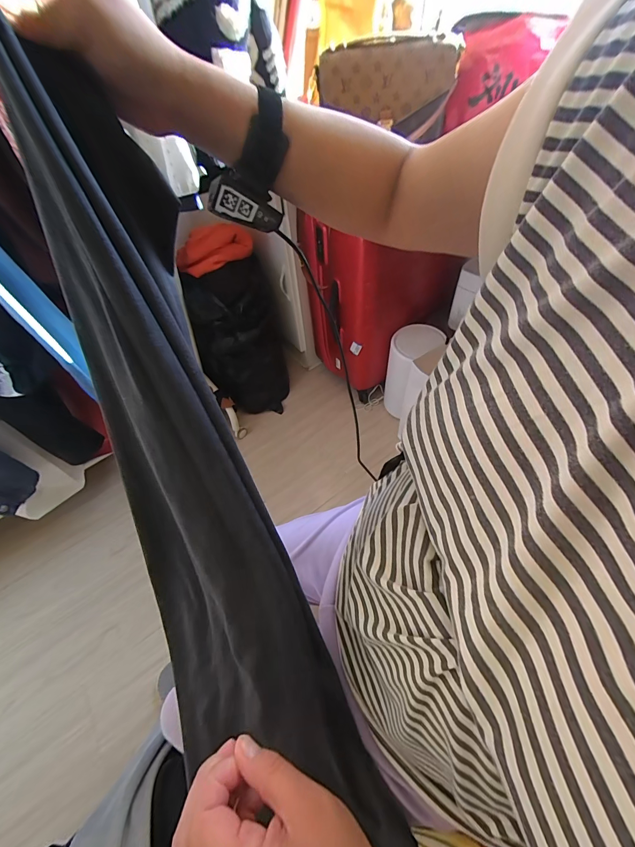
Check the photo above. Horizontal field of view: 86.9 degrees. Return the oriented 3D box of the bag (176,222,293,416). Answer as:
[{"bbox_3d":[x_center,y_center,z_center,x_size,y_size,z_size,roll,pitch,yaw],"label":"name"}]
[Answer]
[{"bbox_3d":[-0.270,-0.297,1.187,0.260,0.604,0.234,-5,54,2],"label":"bag"}]

